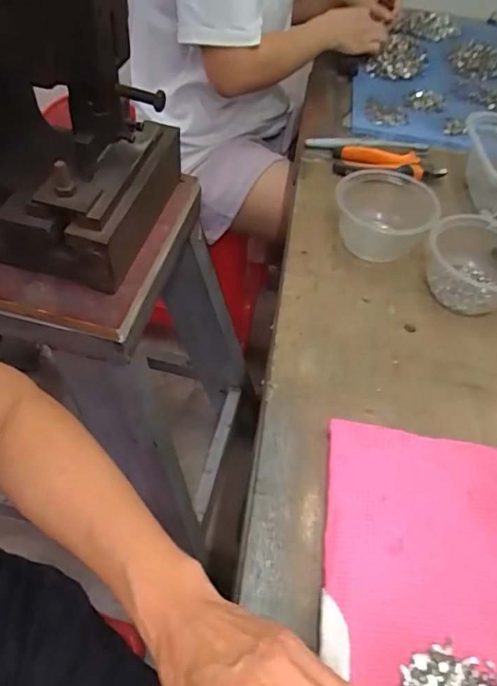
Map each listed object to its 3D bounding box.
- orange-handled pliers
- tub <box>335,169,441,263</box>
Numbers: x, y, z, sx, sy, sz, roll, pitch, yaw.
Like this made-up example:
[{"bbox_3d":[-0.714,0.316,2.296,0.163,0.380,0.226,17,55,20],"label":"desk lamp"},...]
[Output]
[{"bbox_3d":[0.193,-0.250,0.710,0.147,0.016,0.047,5,50,1],"label":"orange-handled pliers"},{"bbox_3d":[0.157,-0.148,0.606,0.108,0.059,0.103,2,50,-2],"label":"tub"}]

